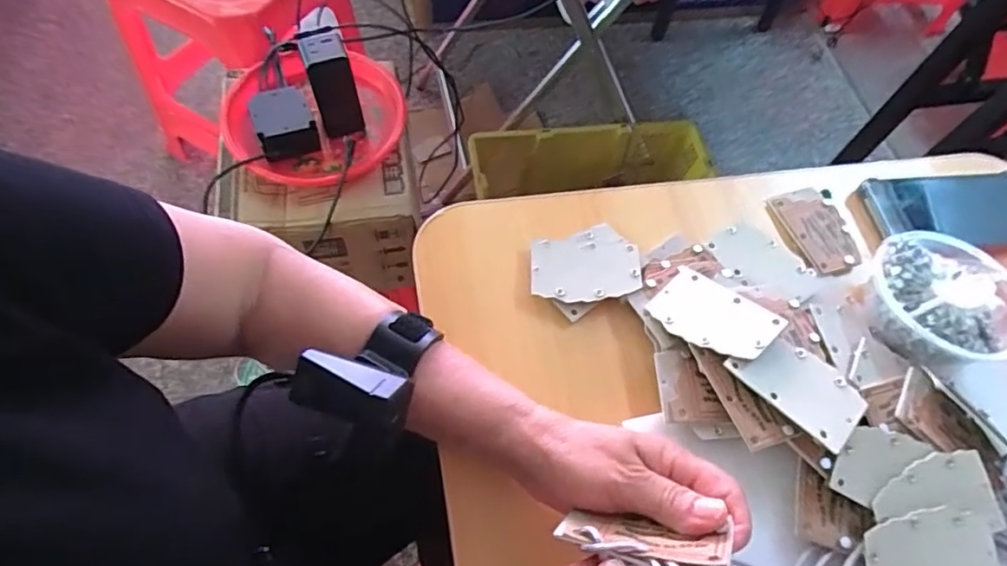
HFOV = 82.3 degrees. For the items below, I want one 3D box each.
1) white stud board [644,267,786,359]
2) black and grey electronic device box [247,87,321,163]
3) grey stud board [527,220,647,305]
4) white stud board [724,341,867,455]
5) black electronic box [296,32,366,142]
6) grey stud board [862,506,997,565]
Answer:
[{"bbox_3d":[0.151,0.023,0.417,0.086,0.005,0.053,30,64,37],"label":"white stud board"},{"bbox_3d":[-0.290,-0.212,0.763,0.069,0.040,0.083,-19,66,-15],"label":"black and grey electronic device box"},{"bbox_3d":[0.063,-0.016,0.454,0.086,0.011,0.066,-5,64,-6],"label":"grey stud board"},{"bbox_3d":[0.200,0.068,0.389,0.055,0.005,0.081,-36,68,-27],"label":"white stud board"},{"bbox_3d":[-0.224,-0.258,0.761,0.054,0.124,0.054,-16,66,-13],"label":"black electronic box"},{"bbox_3d":[0.266,0.171,0.359,0.083,0.004,0.054,0,76,-3],"label":"grey stud board"}]

